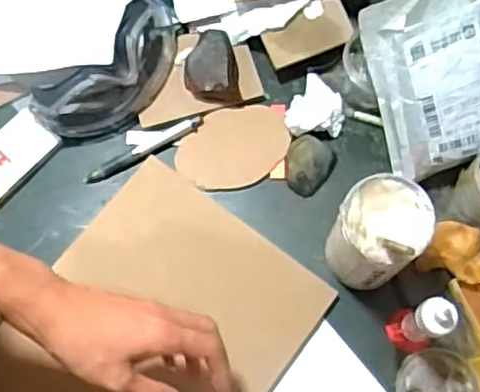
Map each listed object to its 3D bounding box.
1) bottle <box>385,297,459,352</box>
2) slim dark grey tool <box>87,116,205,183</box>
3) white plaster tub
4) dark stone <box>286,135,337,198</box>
[{"bbox_3d":[0.154,0.116,0.550,0.045,0.113,0.039,-41,76,-12],"label":"bottle"},{"bbox_3d":[-0.098,-0.048,0.660,0.133,0.005,0.014,-29,74,-9],"label":"slim dark grey tool"},{"bbox_3d":[0.123,0.035,0.574,0.073,0.119,0.078,0,72,1],"label":"white plaster tub"},{"bbox_3d":[0.073,-0.032,0.653,0.049,0.023,0.059,16,72,6],"label":"dark stone"}]

